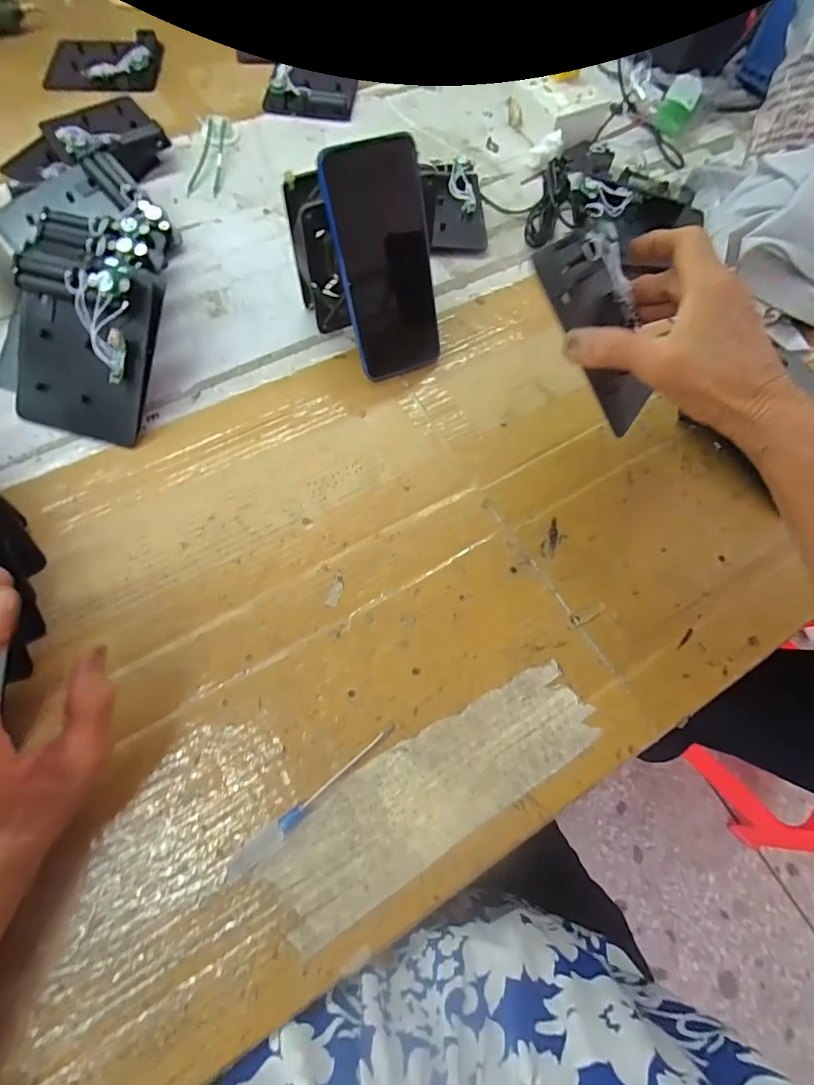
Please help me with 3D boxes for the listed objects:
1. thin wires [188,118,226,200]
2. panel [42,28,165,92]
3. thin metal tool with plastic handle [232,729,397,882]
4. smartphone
[{"bbox_3d":[-0.225,-0.441,0.526,0.033,0.019,0.112,4,67,-1],"label":"thin wires"},{"bbox_3d":[-0.379,-0.614,0.584,0.127,0.022,0.113,-5,69,-5],"label":"panel"},{"bbox_3d":[-0.059,0.165,0.299,0.128,0.005,0.013,-38,74,-17],"label":"thin metal tool with plastic handle"},{"bbox_3d":[-0.015,-0.223,0.379,0.075,0.163,0.007,-21,39,-11],"label":"smartphone"}]

